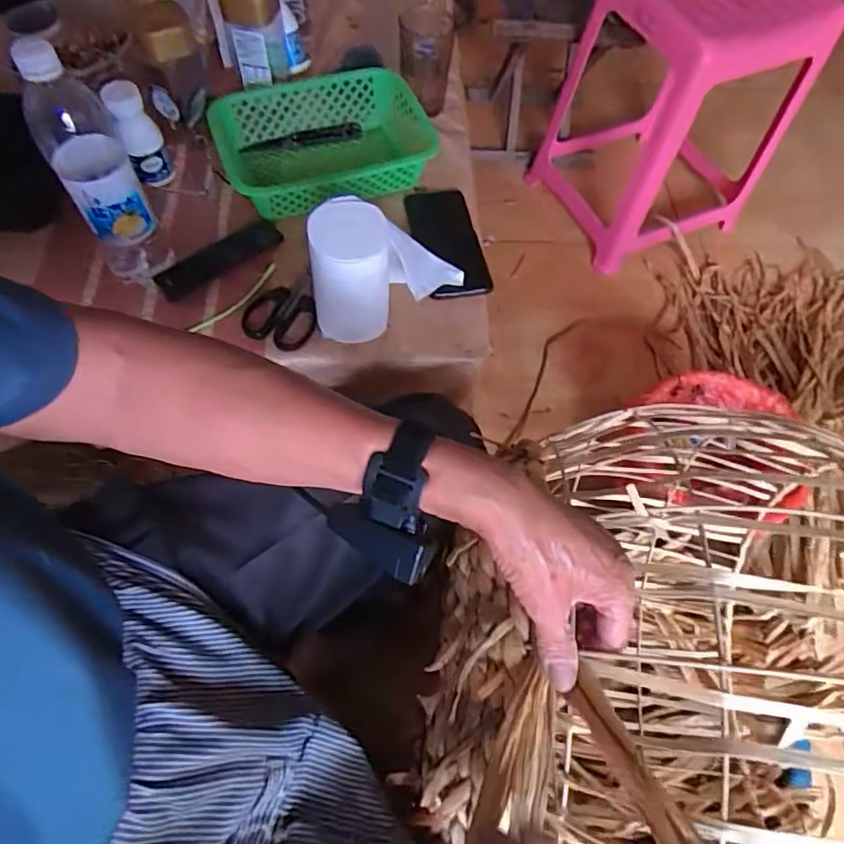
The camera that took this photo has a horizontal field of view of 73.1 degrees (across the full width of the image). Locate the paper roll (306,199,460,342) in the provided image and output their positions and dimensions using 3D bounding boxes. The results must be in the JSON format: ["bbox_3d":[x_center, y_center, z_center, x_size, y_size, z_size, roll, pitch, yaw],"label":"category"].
[{"bbox_3d":[-0.041,-0.164,0.583,0.164,0.122,0.085,-34,69,-18],"label":"paper roll"}]

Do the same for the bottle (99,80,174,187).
[{"bbox_3d":[-0.330,-0.335,0.664,0.045,0.106,0.039,-27,68,-15],"label":"bottle"}]

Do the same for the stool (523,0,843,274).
[{"bbox_3d":[0.488,-0.630,1.145,0.365,0.453,0.358,-24,67,-14],"label":"stool"}]

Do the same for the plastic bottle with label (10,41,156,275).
[{"bbox_3d":[-0.305,-0.232,0.533,0.063,0.226,0.062,-23,67,-14],"label":"plastic bottle with label"}]

